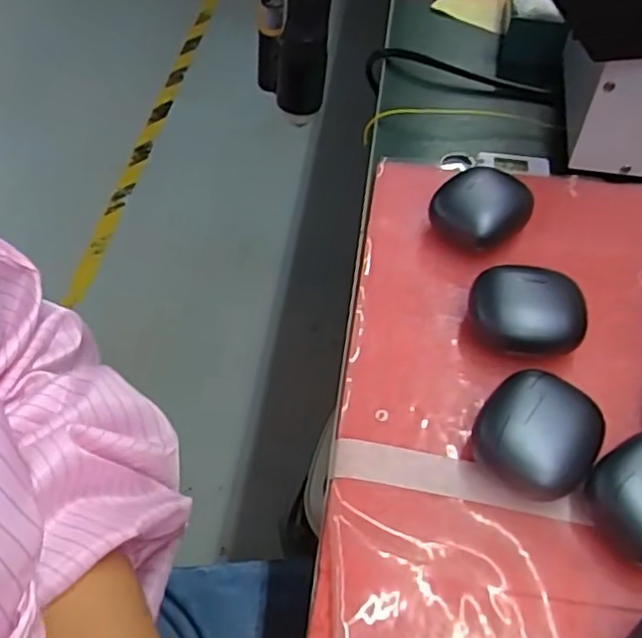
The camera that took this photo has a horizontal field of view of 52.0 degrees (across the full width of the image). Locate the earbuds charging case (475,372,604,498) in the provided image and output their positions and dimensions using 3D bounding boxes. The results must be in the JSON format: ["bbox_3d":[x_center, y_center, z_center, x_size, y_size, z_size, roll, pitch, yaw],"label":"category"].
[{"bbox_3d":[0.096,0.052,0.293,0.049,0.032,0.046,27,56,20],"label":"earbuds charging case"}]

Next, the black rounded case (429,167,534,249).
[{"bbox_3d":[0.092,-0.061,0.384,0.049,0.030,0.047,28,57,21],"label":"black rounded case"}]

